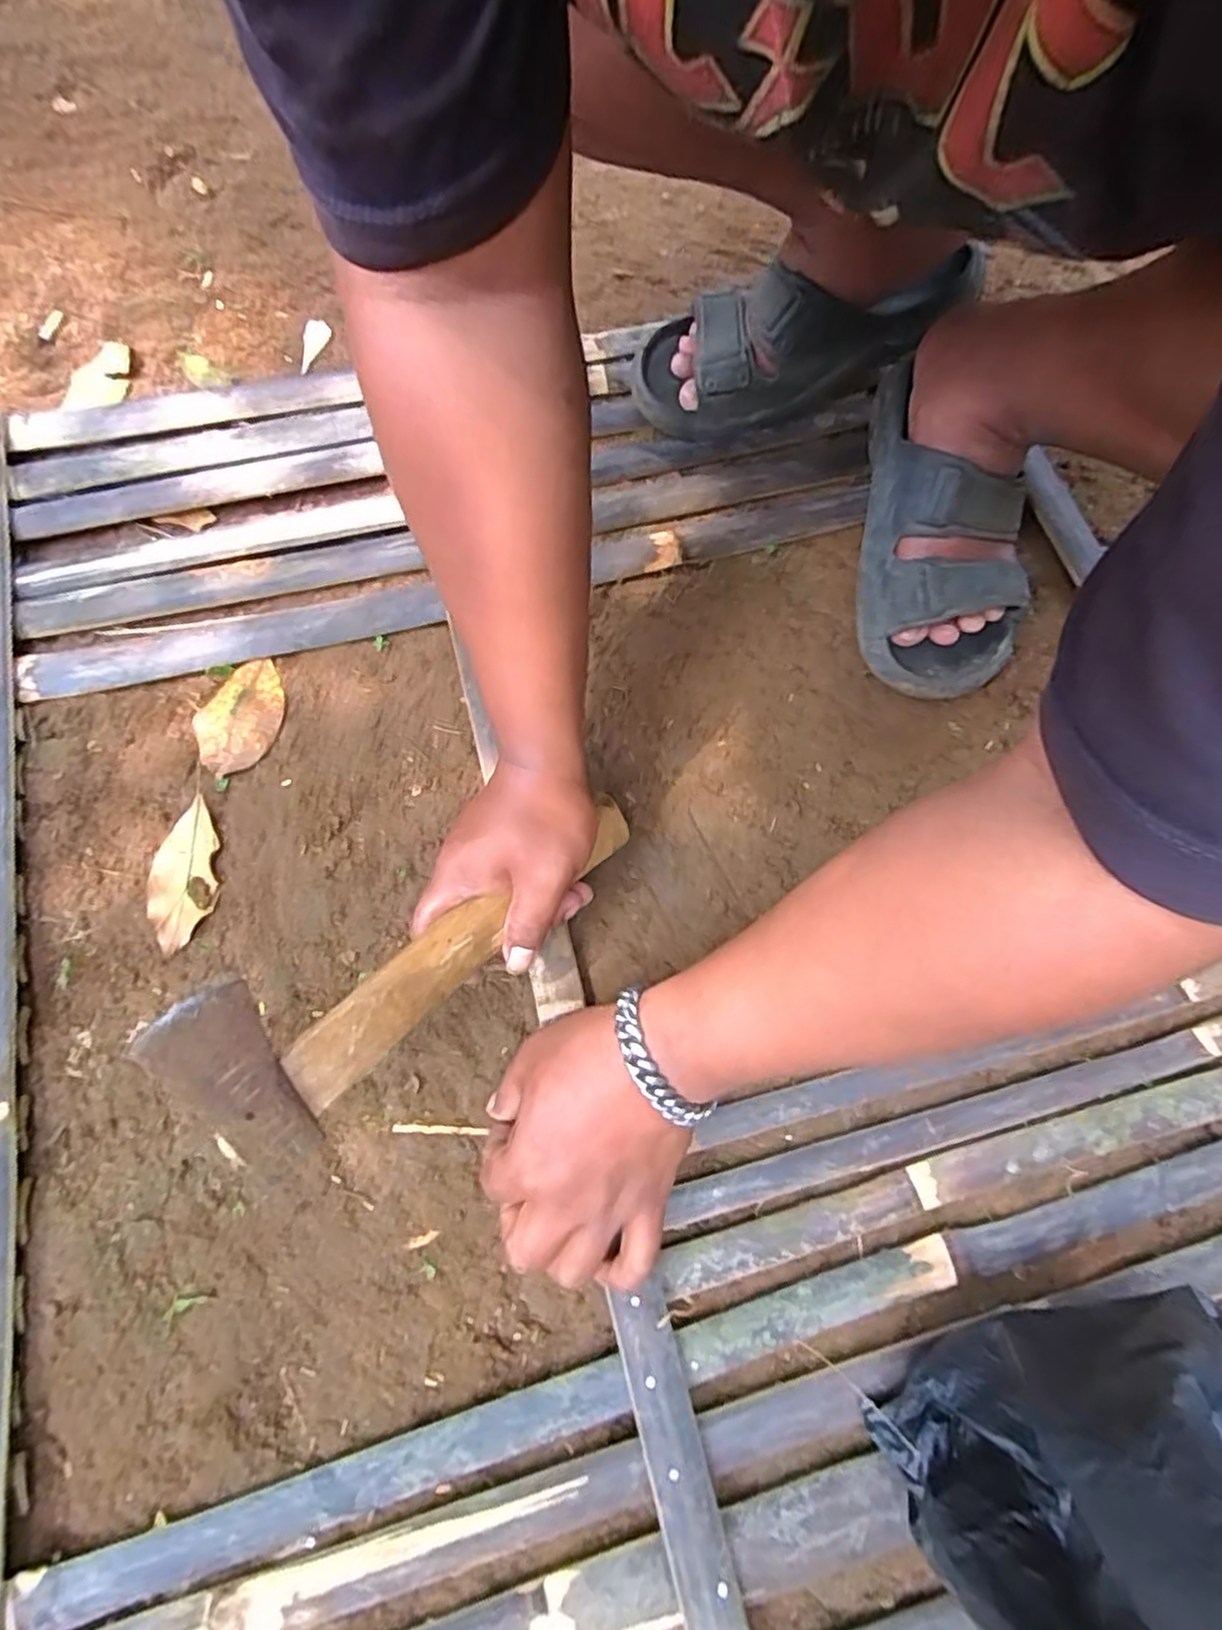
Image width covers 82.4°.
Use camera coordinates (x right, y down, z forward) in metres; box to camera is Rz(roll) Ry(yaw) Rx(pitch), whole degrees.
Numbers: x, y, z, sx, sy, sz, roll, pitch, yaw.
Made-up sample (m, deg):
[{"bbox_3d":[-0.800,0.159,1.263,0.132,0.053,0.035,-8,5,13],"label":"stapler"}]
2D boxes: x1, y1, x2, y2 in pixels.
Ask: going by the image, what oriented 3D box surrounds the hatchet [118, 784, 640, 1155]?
[{"bbox_3d":[-0.084,0.070,0.367,0.266,0.042,0.068,-30,73,-37],"label":"hatchet"}]

